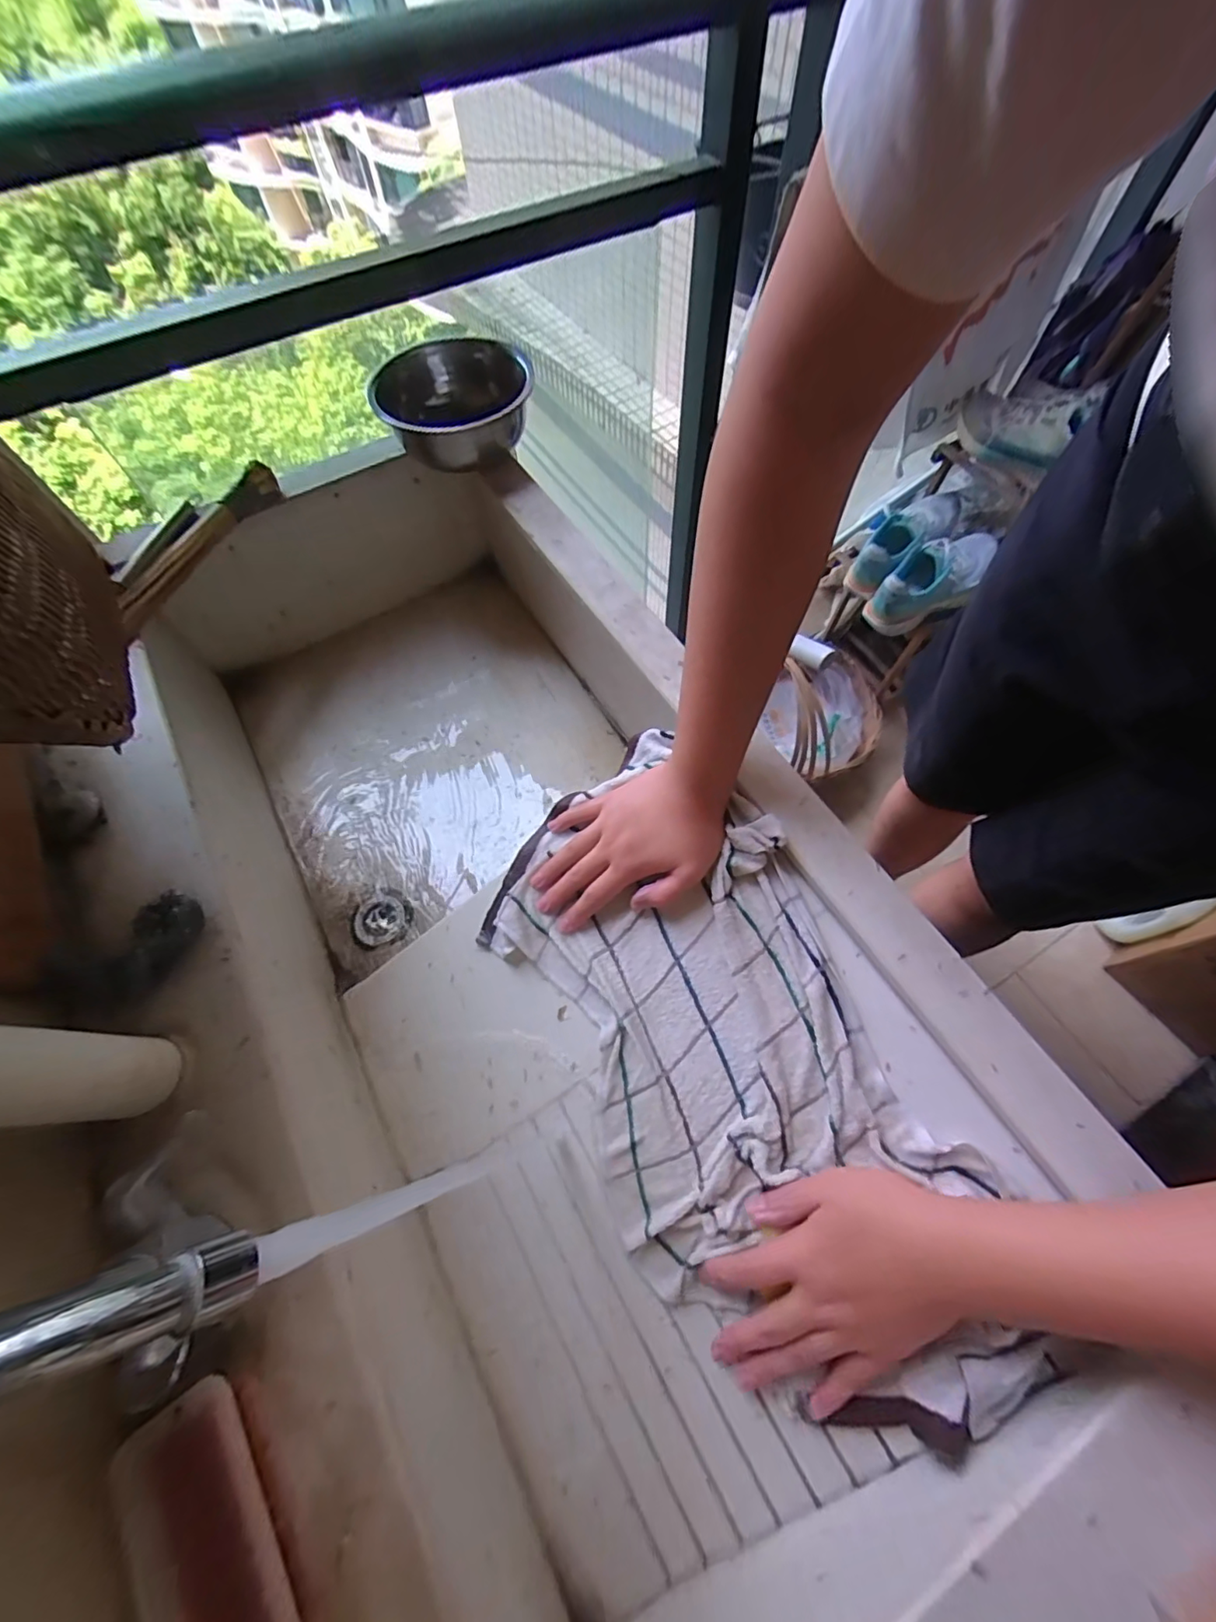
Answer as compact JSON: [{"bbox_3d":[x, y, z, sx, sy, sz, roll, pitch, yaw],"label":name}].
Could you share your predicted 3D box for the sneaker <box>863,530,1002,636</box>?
[{"bbox_3d":[0.623,-0.451,1.082,0.264,0.096,0.097,-34,66,-2],"label":"sneaker"}]

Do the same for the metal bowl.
[{"bbox_3d":[-0.181,-0.477,0.660,0.172,0.070,0.188,0,61,0],"label":"metal bowl"}]

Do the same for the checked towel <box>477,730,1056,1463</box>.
[{"bbox_3d":[0.084,0.186,0.443,0.264,0.027,0.492,-37,68,9],"label":"checked towel"}]

